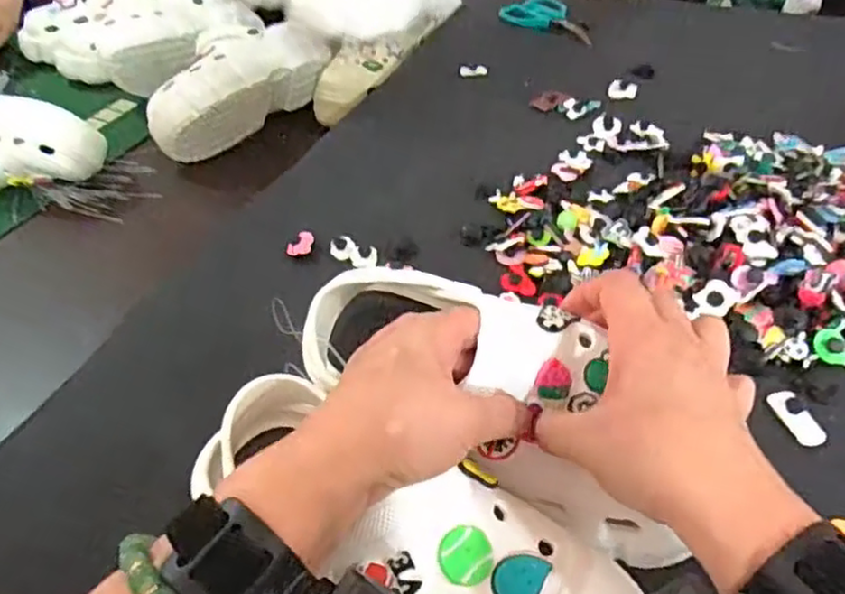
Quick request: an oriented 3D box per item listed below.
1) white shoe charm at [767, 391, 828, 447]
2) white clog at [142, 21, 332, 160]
[{"bbox_3d":[0.239,0.077,0.436,0.018,0.004,0.041,-15,44,-10],"label":"white shoe charm"},{"bbox_3d":[-0.253,-0.284,0.919,0.247,0.113,0.112,-31,49,-24],"label":"white clog"}]

